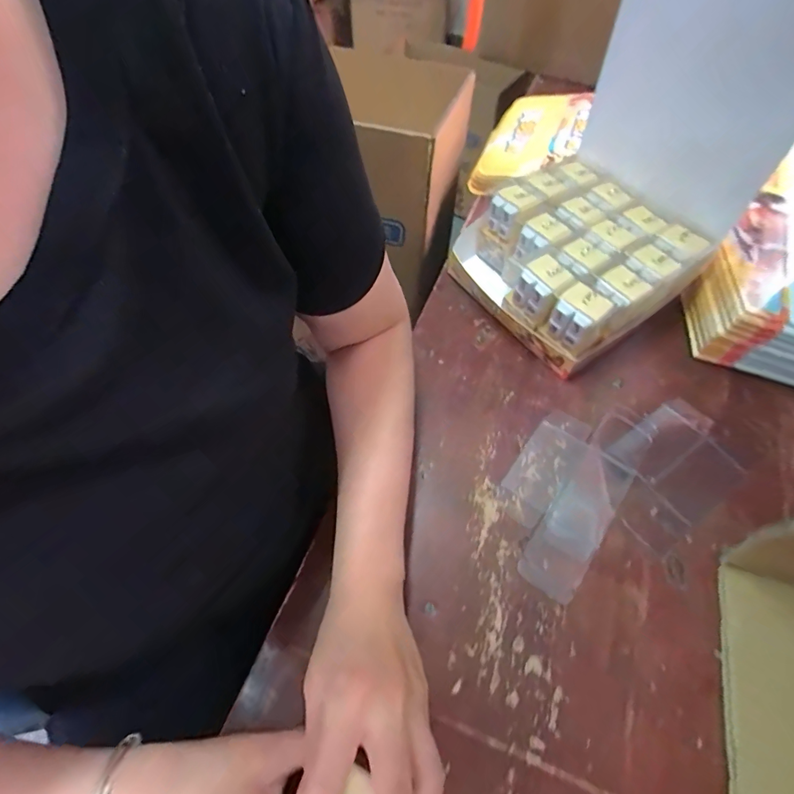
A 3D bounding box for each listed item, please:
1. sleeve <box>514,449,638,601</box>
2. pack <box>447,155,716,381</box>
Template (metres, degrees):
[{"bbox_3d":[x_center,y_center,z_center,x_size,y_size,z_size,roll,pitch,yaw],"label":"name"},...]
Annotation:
[{"bbox_3d":[0.161,0.111,0.386,0.048,0.007,0.141,32,65,22],"label":"sleeve"},{"bbox_3d":[0.193,-0.159,0.496,0.192,0.096,0.232,-28,61,-15],"label":"pack"}]

